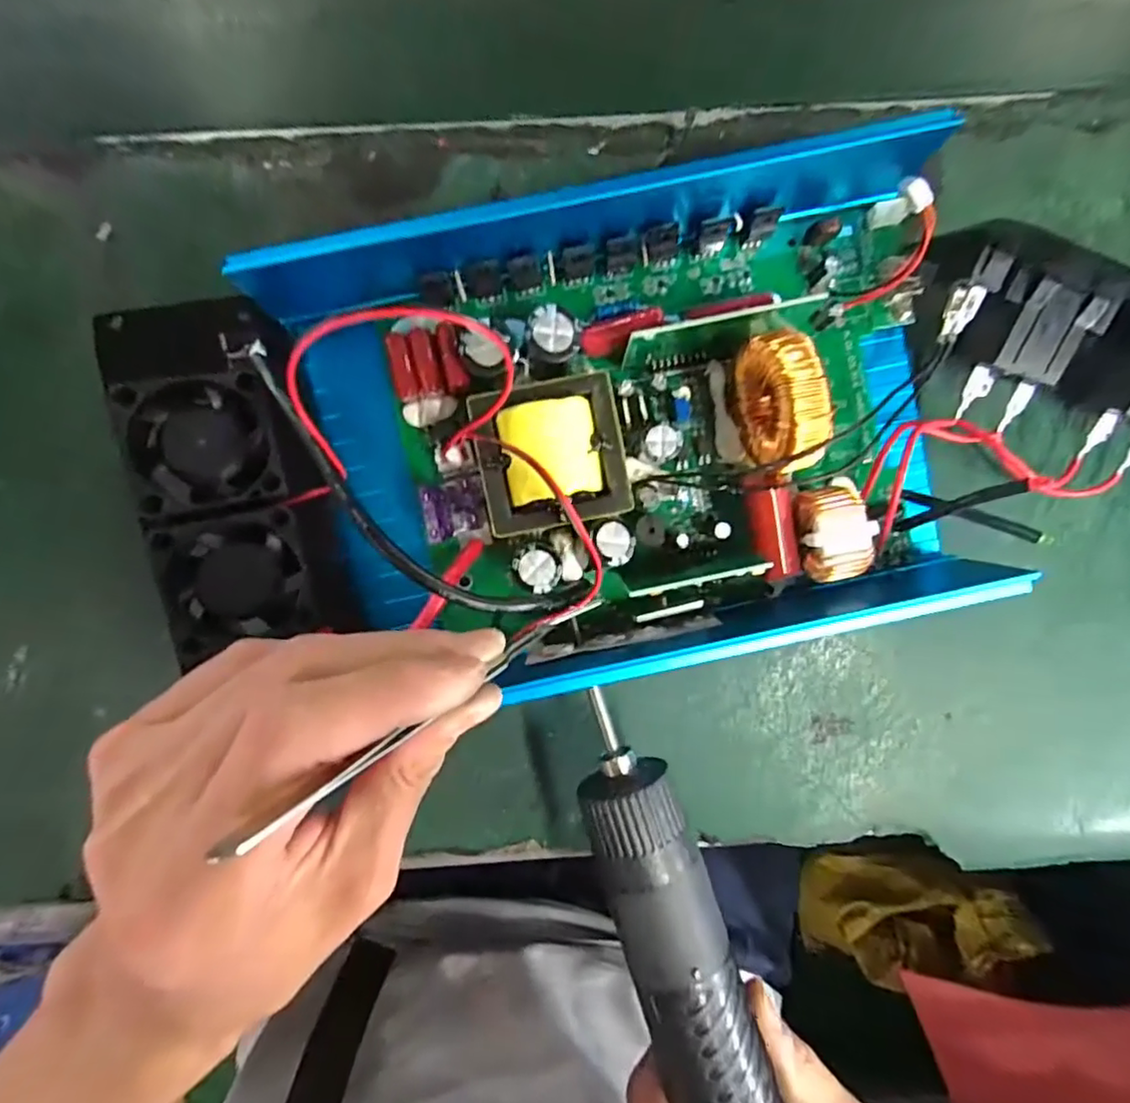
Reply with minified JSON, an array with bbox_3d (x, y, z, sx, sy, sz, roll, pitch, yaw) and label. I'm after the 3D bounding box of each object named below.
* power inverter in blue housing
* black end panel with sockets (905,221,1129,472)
[{"bbox_3d":[0.023,-0.038,0.197,0.221,0.047,0.159,-14,94,-1],"label":"power inverter in blue housing"},{"bbox_3d":[0.181,-0.066,0.206,0.128,0.044,0.044,16,93,-3],"label":"black end panel with sockets"}]

